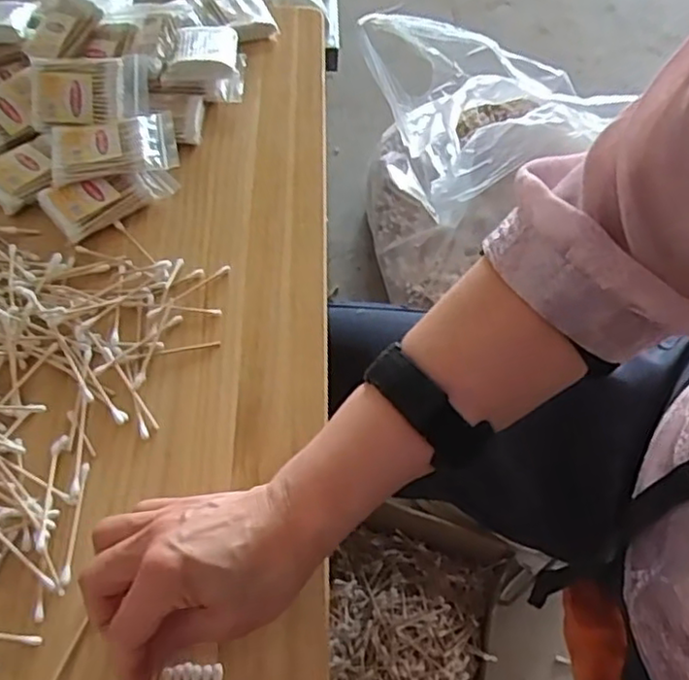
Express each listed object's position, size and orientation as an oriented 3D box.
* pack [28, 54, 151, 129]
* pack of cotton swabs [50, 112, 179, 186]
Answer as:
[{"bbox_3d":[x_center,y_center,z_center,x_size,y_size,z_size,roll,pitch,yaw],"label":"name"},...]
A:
[{"bbox_3d":[-0.213,-0.206,0.565,0.090,0.026,0.057,-7,91,-6],"label":"pack"},{"bbox_3d":[-0.184,-0.153,0.541,0.096,0.021,0.059,-12,58,-8],"label":"pack of cotton swabs"}]

